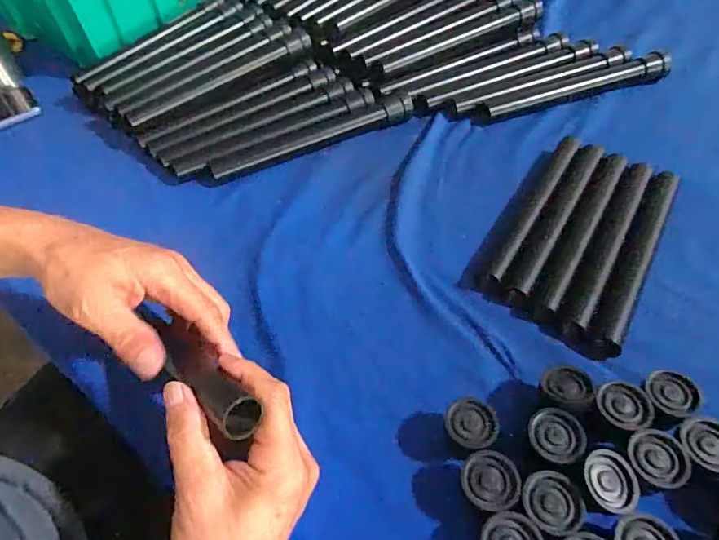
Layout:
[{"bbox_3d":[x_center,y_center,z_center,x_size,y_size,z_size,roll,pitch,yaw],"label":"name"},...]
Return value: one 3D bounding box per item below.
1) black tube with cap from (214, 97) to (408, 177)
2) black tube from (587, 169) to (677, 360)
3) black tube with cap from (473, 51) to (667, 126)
[{"bbox_3d":[-0.052,-0.156,0.555,0.246,0.022,0.027,-23,53,-14],"label":"black tube with cap"},{"bbox_3d":[0.245,-0.015,0.419,0.025,0.018,0.216,26,58,23],"label":"black tube"},{"bbox_3d":[0.259,-0.220,0.581,0.257,0.028,0.025,-16,52,-8],"label":"black tube with cap"}]

